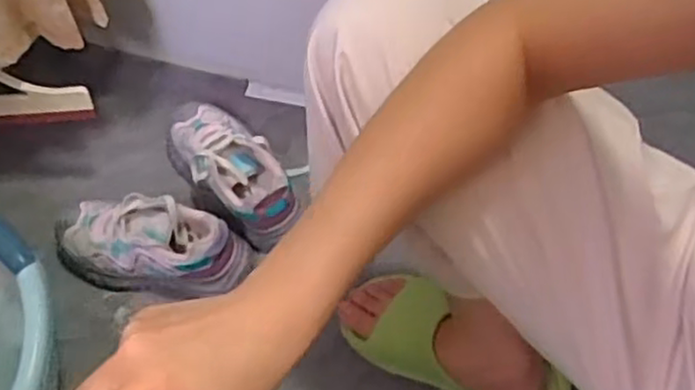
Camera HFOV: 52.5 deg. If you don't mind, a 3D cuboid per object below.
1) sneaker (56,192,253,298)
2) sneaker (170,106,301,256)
[{"bbox_3d":[-0.232,0.060,0.826,0.228,0.087,0.087,7,60,7],"label":"sneaker"},{"bbox_3d":[-0.142,-0.030,0.870,0.091,0.075,0.222,-36,64,-17],"label":"sneaker"}]

